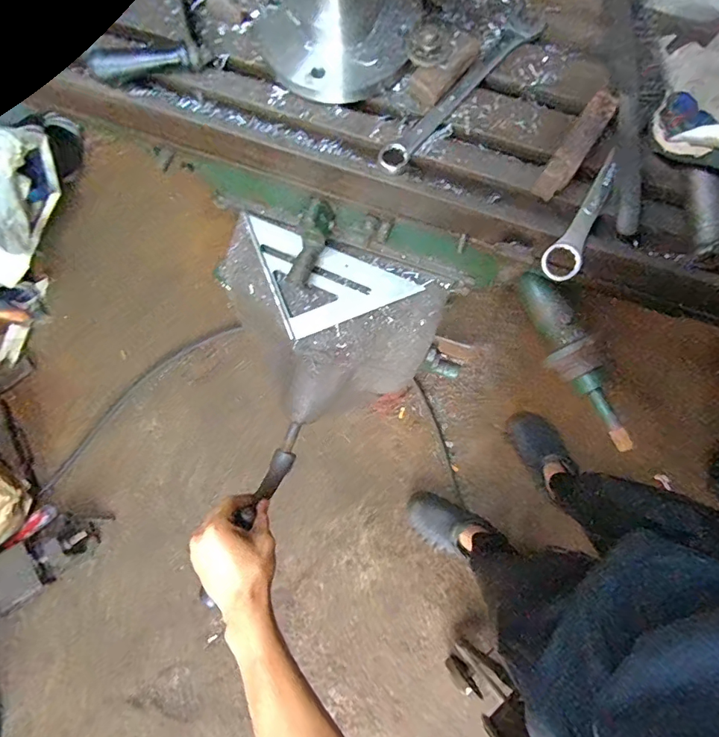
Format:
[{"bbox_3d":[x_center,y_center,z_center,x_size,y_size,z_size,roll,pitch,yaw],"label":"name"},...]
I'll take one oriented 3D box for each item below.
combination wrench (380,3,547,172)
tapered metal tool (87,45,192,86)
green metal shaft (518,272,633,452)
[{"bbox_3d":[0.102,-0.272,0.451,0.035,0.010,0.224,40,83,7],"label":"combination wrench"},{"bbox_3d":[-0.210,-0.294,0.450,0.094,0.022,0.024,-6,81,0],"label":"tapered metal tool"},{"bbox_3d":[0.239,-0.009,0.514,0.044,0.040,0.212,-26,82,-4],"label":"green metal shaft"}]

